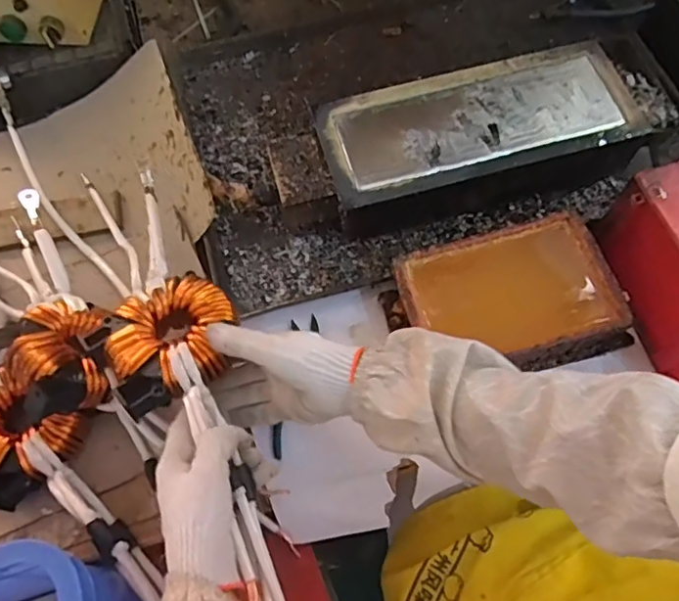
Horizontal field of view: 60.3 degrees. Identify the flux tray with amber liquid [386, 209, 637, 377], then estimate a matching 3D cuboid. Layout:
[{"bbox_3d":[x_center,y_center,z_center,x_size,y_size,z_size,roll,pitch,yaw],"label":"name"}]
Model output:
[{"bbox_3d":[0.172,0.003,0.591,0.208,0.064,0.137,-17,65,-5],"label":"flux tray with amber liquid"}]

